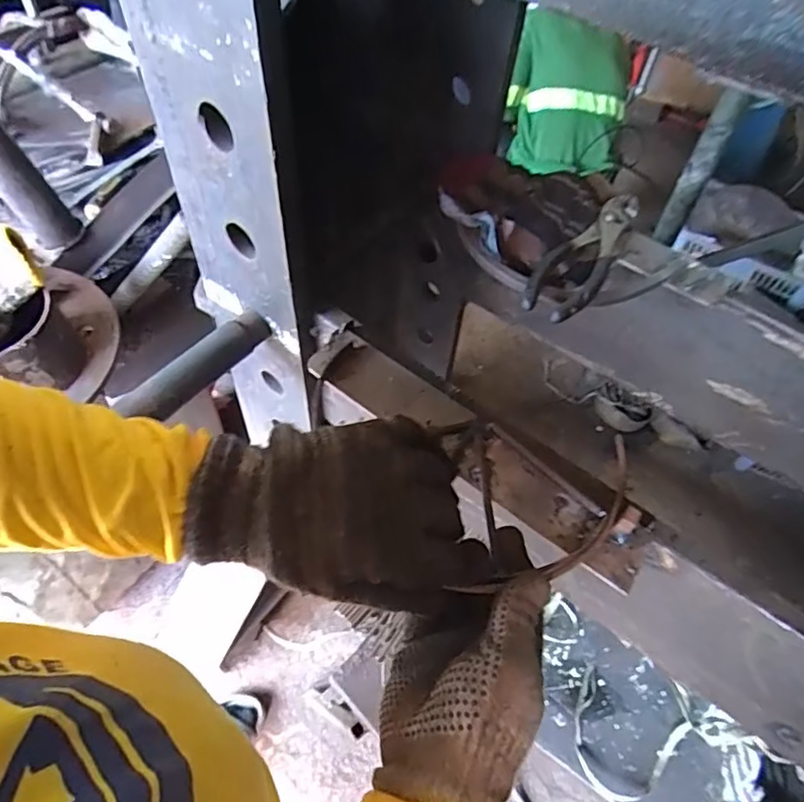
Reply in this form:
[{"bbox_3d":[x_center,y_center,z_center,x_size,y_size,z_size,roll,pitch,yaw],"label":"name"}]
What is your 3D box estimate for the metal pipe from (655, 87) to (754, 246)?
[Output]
[{"bbox_3d":[0.544,-0.424,1.093,0.051,0.297,0.040,28,58,16],"label":"metal pipe"}]

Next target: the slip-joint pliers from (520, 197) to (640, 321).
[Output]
[{"bbox_3d":[0.167,-0.137,0.539,0.055,0.017,0.193,27,57,15],"label":"slip-joint pliers"}]

